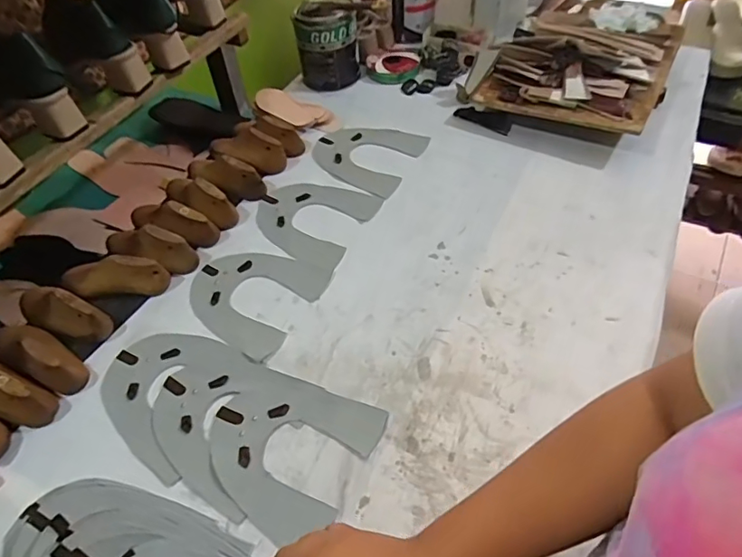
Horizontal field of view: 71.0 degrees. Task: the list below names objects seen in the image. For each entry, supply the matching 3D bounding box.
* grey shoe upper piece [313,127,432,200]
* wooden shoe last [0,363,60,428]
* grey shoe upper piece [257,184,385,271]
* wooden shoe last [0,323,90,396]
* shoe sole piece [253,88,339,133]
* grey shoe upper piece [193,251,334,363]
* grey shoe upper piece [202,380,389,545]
[{"bbox_3d":[-0.010,-0.199,0.825,0.157,0.009,0.151,21,55,20],"label":"grey shoe upper piece"},{"bbox_3d":[-0.405,0.115,0.561,0.138,0.059,0.049,18,54,18],"label":"wooden shoe last"},{"bbox_3d":[-0.086,-0.090,0.742,0.158,0.005,0.147,22,55,20],"label":"grey shoe upper piece"},{"bbox_3d":[-0.383,0.078,0.587,0.145,0.058,0.047,20,55,20],"label":"wooden shoe last"},{"bbox_3d":[-0.127,-0.283,0.883,0.162,0.017,0.070,23,55,9],"label":"shoe sole piece"},{"bbox_3d":[-0.151,0.017,0.660,0.156,0.005,0.149,24,55,20],"label":"grey shoe upper piece"},{"bbox_3d":[-0.088,0.169,0.530,0.160,0.004,0.150,21,55,20],"label":"grey shoe upper piece"}]

